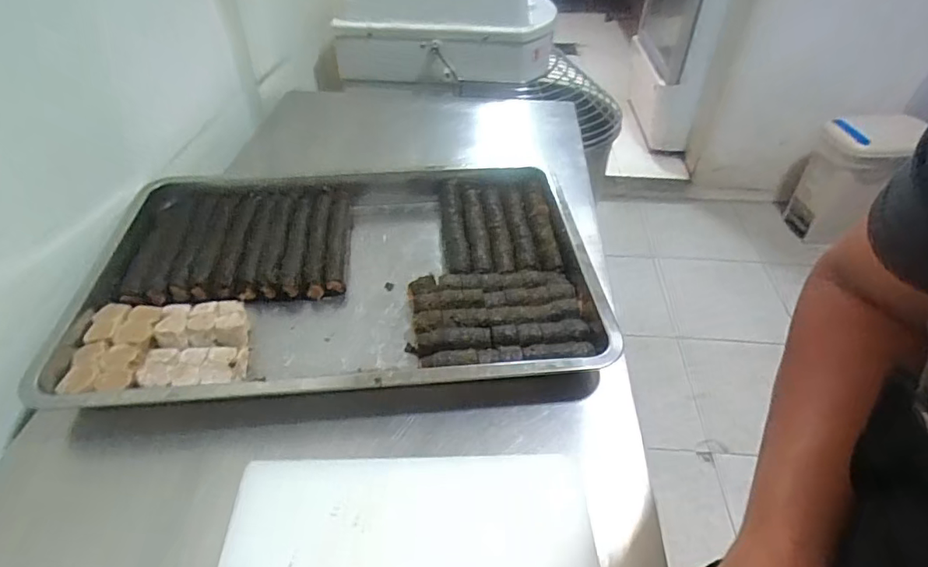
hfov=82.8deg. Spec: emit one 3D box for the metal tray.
[{"bbox_3d":[-0.148,-0.019,0.652,0.586,0.046,0.389,-4,42,-5],"label":"metal tray"}]

